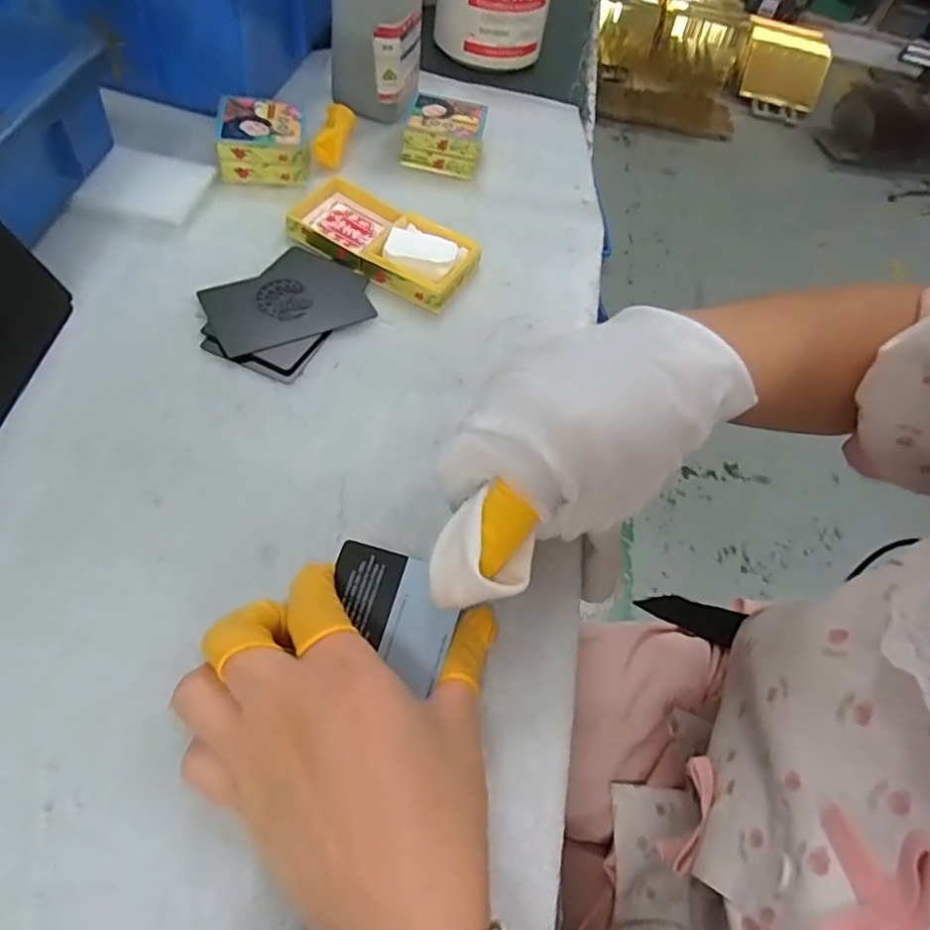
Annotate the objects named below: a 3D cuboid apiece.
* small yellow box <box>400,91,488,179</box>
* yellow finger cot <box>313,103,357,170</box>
[{"bbox_3d":[-0.013,-0.238,0.447,0.053,0.029,0.052,15,55,-1],"label":"small yellow box"},{"bbox_3d":[-0.092,-0.229,0.431,0.019,0.016,0.048,13,72,5],"label":"yellow finger cot"}]

